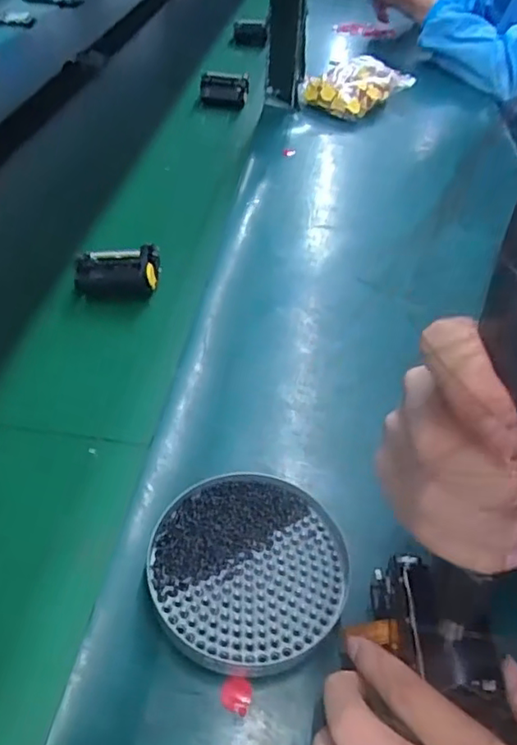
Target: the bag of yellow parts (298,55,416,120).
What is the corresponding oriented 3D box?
[{"bbox_3d":[0.153,-0.440,0.901,0.108,0.067,0.181,36,51,28],"label":"bag of yellow parts"}]

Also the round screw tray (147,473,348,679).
[{"bbox_3d":[-0.006,0.111,0.341,0.110,0.020,0.114,3,43,-3],"label":"round screw tray"}]

